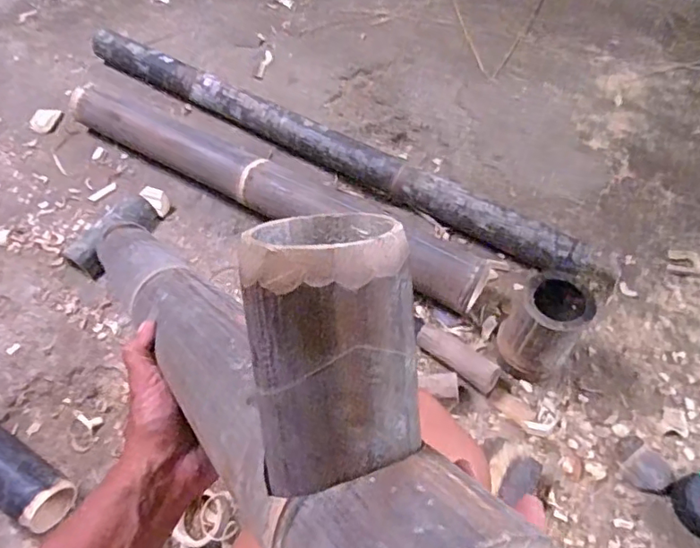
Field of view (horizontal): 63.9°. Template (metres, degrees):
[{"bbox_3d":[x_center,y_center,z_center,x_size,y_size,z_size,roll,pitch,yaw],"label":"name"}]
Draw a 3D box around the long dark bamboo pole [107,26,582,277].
[{"bbox_3d":[-0.076,-0.247,1.054,1.066,0.076,0.060,29,60,18],"label":"long dark bamboo pole"}]

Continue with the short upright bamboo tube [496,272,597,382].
[{"bbox_3d":[0.266,0.079,0.778,0.090,0.145,0.095,0,55,0],"label":"short upright bamboo tube"}]

